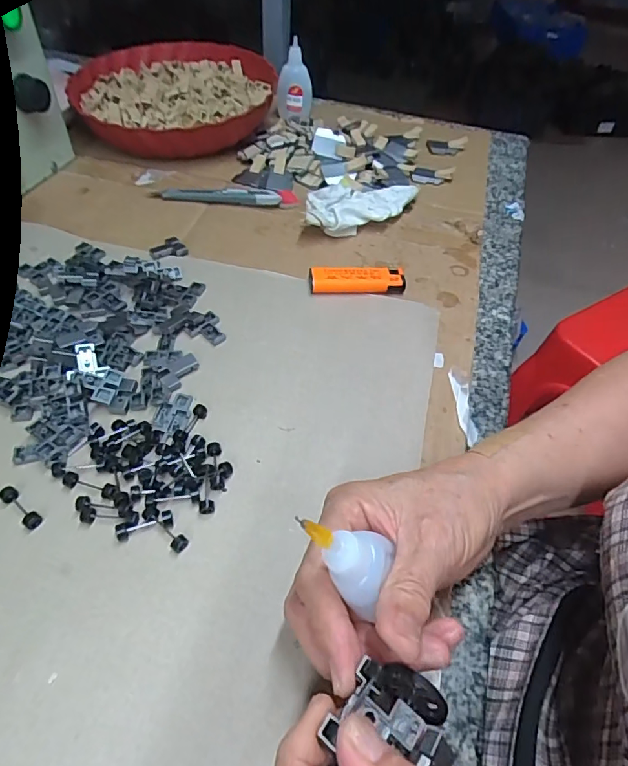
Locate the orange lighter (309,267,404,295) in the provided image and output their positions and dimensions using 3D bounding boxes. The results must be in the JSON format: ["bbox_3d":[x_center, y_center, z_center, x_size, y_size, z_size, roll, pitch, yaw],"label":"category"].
[{"bbox_3d":[0.037,-0.087,0.420,0.081,0.017,0.021,-1,50,-6],"label":"orange lighter"}]

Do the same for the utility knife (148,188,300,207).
[{"bbox_3d":[-0.092,-0.192,0.505,0.148,0.015,0.018,4,49,-2],"label":"utility knife"}]

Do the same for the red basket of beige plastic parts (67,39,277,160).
[{"bbox_3d":[-0.168,-0.357,0.613,0.237,0.057,0.238,2,49,-3],"label":"red basket of beige plastic parts"}]

